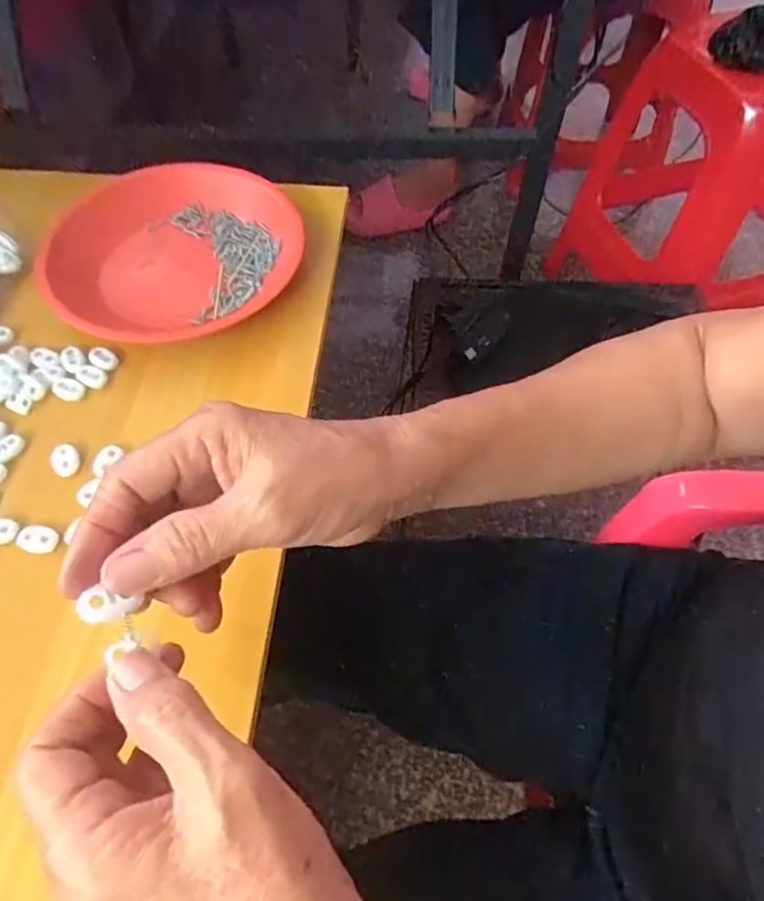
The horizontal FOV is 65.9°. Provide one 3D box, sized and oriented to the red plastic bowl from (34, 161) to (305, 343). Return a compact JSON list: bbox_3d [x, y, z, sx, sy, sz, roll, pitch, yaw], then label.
[{"bbox_3d":[-0.169,-0.165,0.467,0.191,0.022,0.184,0,58,0],"label":"red plastic bowl"}]

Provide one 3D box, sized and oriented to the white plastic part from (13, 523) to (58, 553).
[{"bbox_3d":[-0.204,0.052,0.347,0.025,0.004,0.016,11,59,7],"label":"white plastic part"}]

